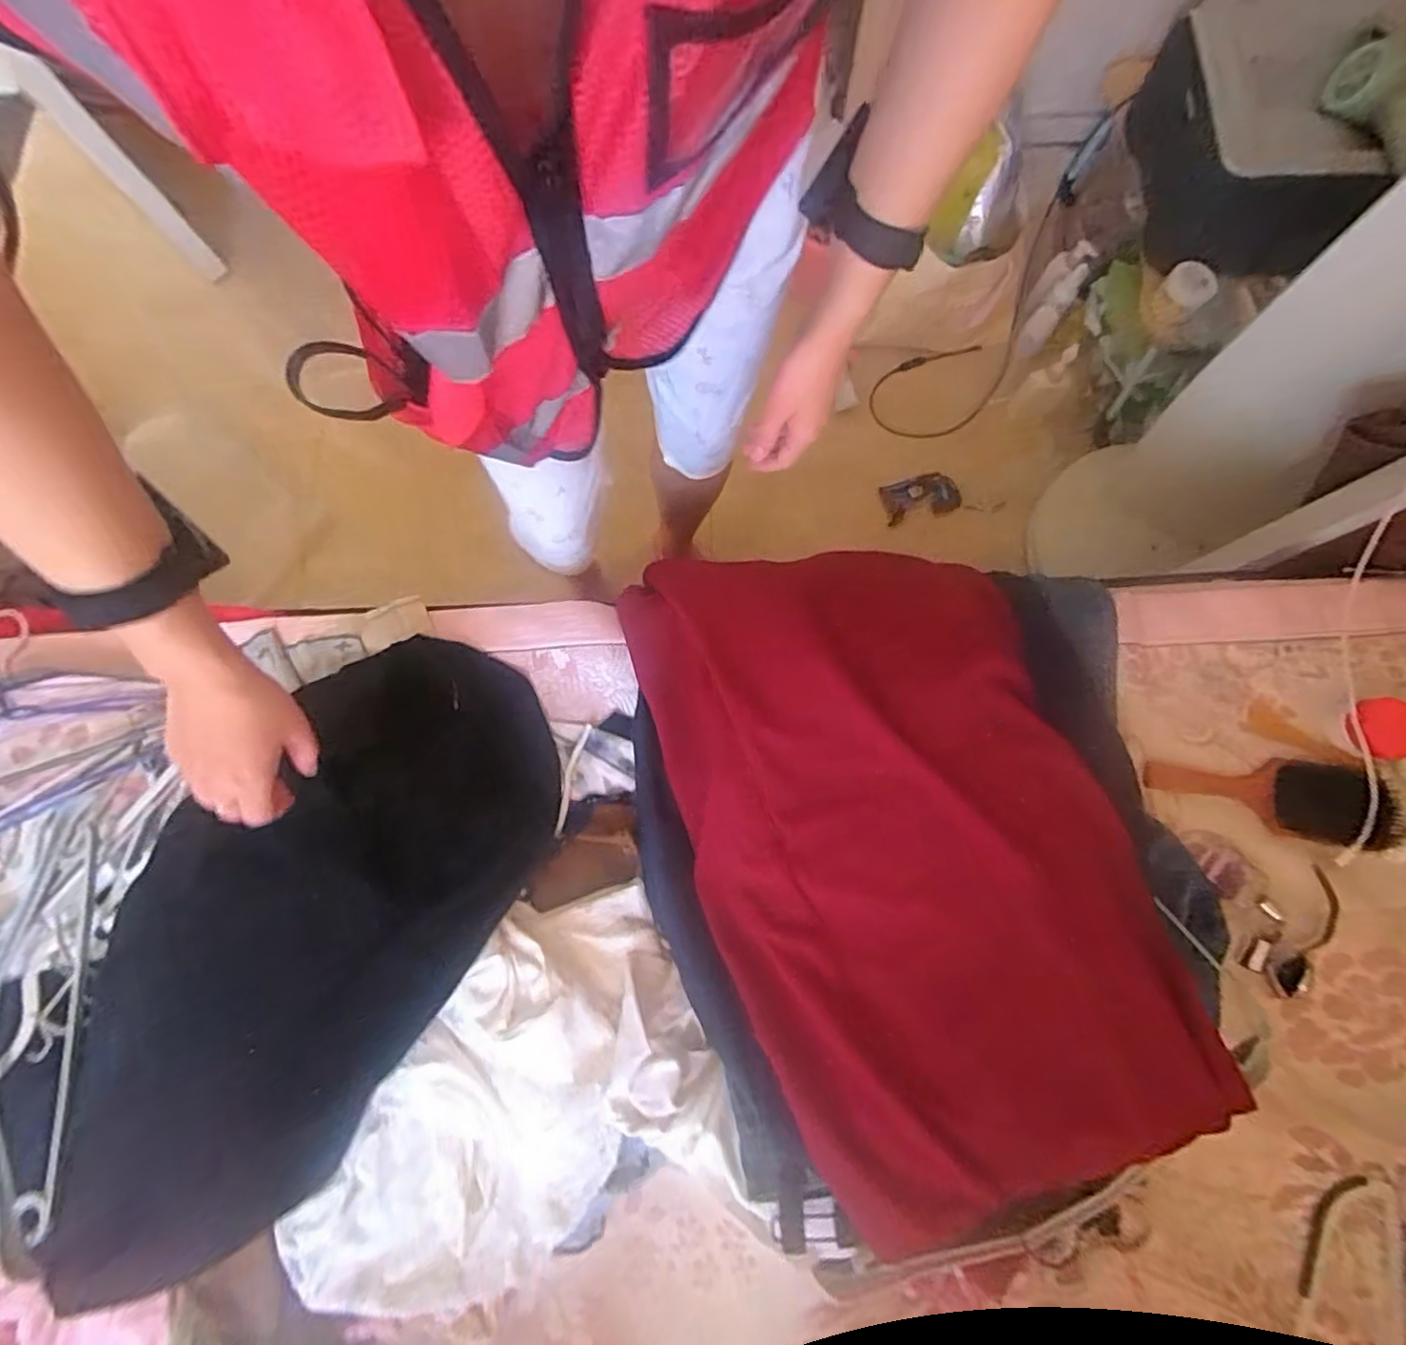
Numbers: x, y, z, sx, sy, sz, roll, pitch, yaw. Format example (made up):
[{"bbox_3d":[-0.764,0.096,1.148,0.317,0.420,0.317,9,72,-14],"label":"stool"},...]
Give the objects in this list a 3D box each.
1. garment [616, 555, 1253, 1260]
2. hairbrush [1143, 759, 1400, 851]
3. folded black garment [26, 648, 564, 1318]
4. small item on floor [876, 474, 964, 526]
[{"bbox_3d":[0.174,0.120,0.588,0.402,0.096,0.599,-17,77,-3],"label":"garment"},{"bbox_3d":[0.583,0.121,0.647,0.226,0.033,0.079,15,78,4],"label":"hairbrush"},{"bbox_3d":[-0.354,0.237,0.569,0.275,0.110,0.580,27,71,8],"label":"folded black garment"},{"bbox_3d":[0.417,-0.337,1.211,0.137,0.010,0.094,-10,67,20],"label":"small item on floor"}]

